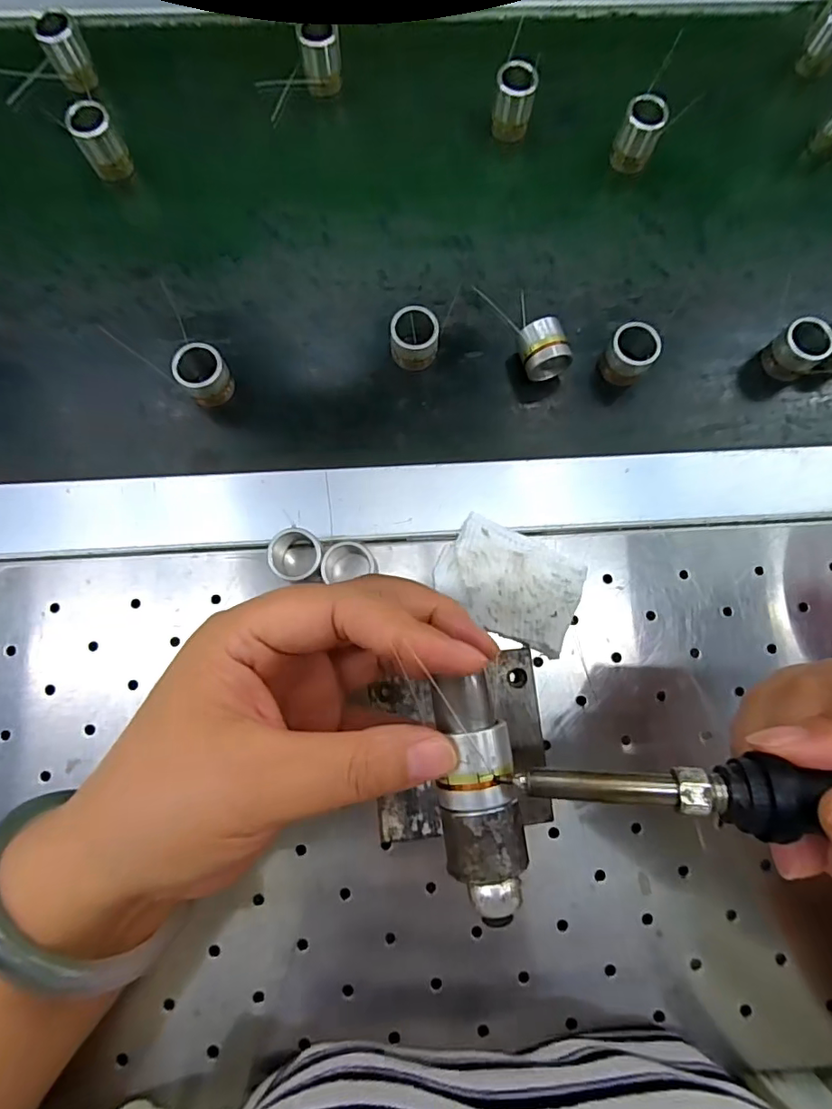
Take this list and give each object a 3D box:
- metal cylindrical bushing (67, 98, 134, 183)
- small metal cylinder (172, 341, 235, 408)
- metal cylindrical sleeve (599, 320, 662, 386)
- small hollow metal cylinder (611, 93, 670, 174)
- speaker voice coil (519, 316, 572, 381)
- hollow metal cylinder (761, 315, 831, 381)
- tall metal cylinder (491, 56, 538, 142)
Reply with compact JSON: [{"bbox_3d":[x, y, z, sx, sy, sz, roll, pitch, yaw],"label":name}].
[{"bbox_3d":[-0.178,-0.232,0.305,0.022,0.040,0.018,-25,81,-5],"label":"metal cylindrical bushing"},{"bbox_3d":[-0.113,-0.096,0.285,0.024,0.024,0.024,0,79,-1],"label":"small metal cylinder"},{"bbox_3d":[0.114,-0.106,0.286,0.024,0.025,0.022,0,79,-1],"label":"metal cylindrical sleeve"},{"bbox_3d":[0.129,-0.241,0.310,0.023,0.035,0.018,25,80,4],"label":"small hollow metal cylinder"},{"bbox_3d":[0.068,-0.109,0.290,0.024,0.022,0.027,-22,81,-5],"label":"speaker voice coil"},{"bbox_3d":[0.205,-0.109,0.290,0.024,0.028,0.025,-40,82,-7],"label":"hollow metal cylinder"},{"bbox_3d":[0.058,-0.263,0.313,0.023,0.034,0.018,11,80,1],"label":"tall metal cylinder"}]

